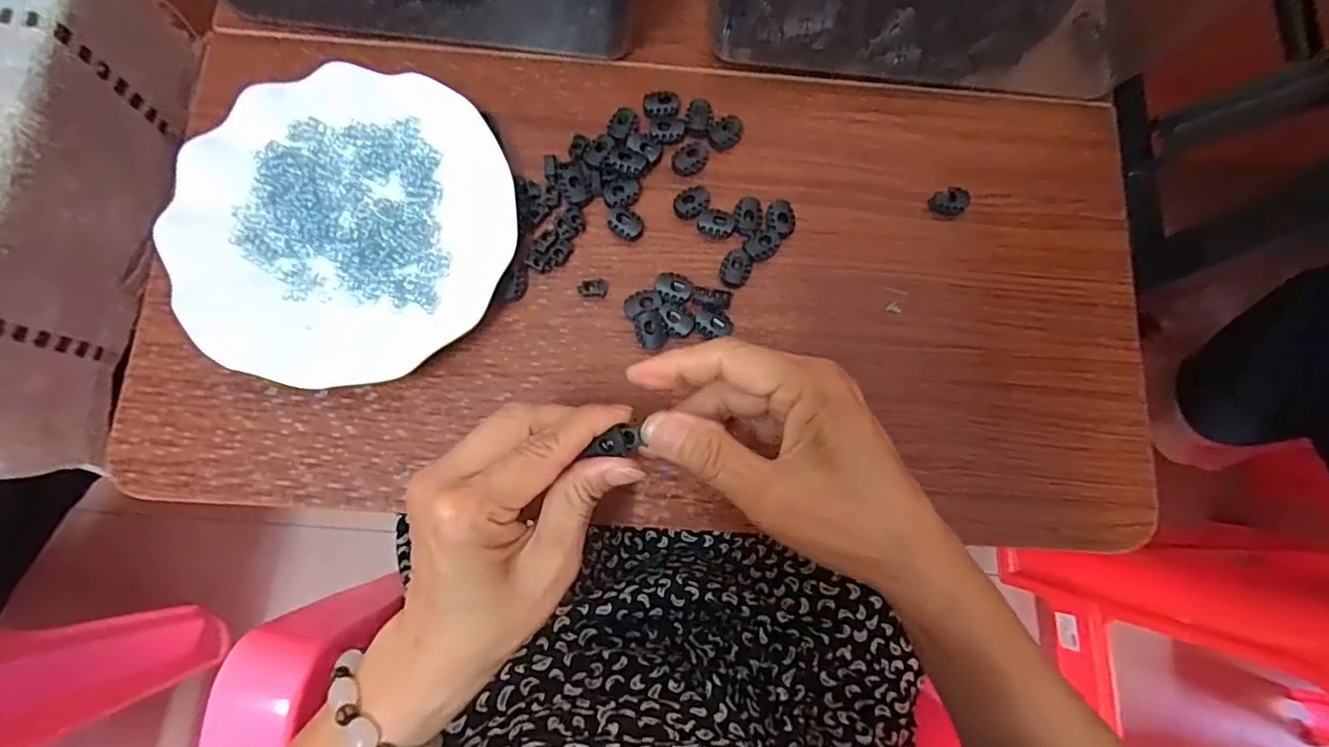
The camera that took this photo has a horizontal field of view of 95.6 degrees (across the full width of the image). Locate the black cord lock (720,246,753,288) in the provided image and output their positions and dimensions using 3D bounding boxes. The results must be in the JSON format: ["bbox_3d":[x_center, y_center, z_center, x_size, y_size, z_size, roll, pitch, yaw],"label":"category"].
[{"bbox_3d":[0.043,-0.063,0.359,0.017,0.010,0.022,25,79,4],"label":"black cord lock"}]

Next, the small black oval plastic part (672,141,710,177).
[{"bbox_3d":[0.016,-0.132,0.371,0.018,0.005,0.024,38,81,6],"label":"small black oval plastic part"}]

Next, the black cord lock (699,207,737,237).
[{"bbox_3d":[0.031,-0.091,0.363,0.021,0.006,0.016,6,79,0],"label":"black cord lock"}]

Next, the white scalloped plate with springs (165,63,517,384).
[{"bbox_3d":[-0.179,-0.083,0.342,0.170,0.028,0.180,15,79,2],"label":"white scalloped plate with springs"}]

